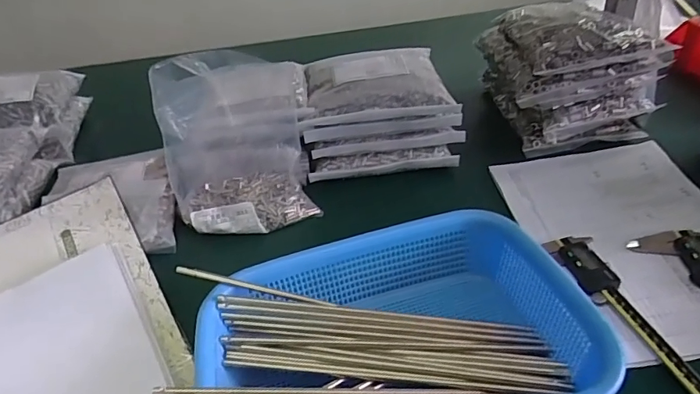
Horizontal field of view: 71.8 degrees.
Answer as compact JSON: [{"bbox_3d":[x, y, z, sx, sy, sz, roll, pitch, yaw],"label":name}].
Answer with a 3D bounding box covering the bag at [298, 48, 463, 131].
[{"bbox_3d":[0.033,-0.153,0.648,0.187,0.038,0.158,-4,37,2],"label":"bag"}]

